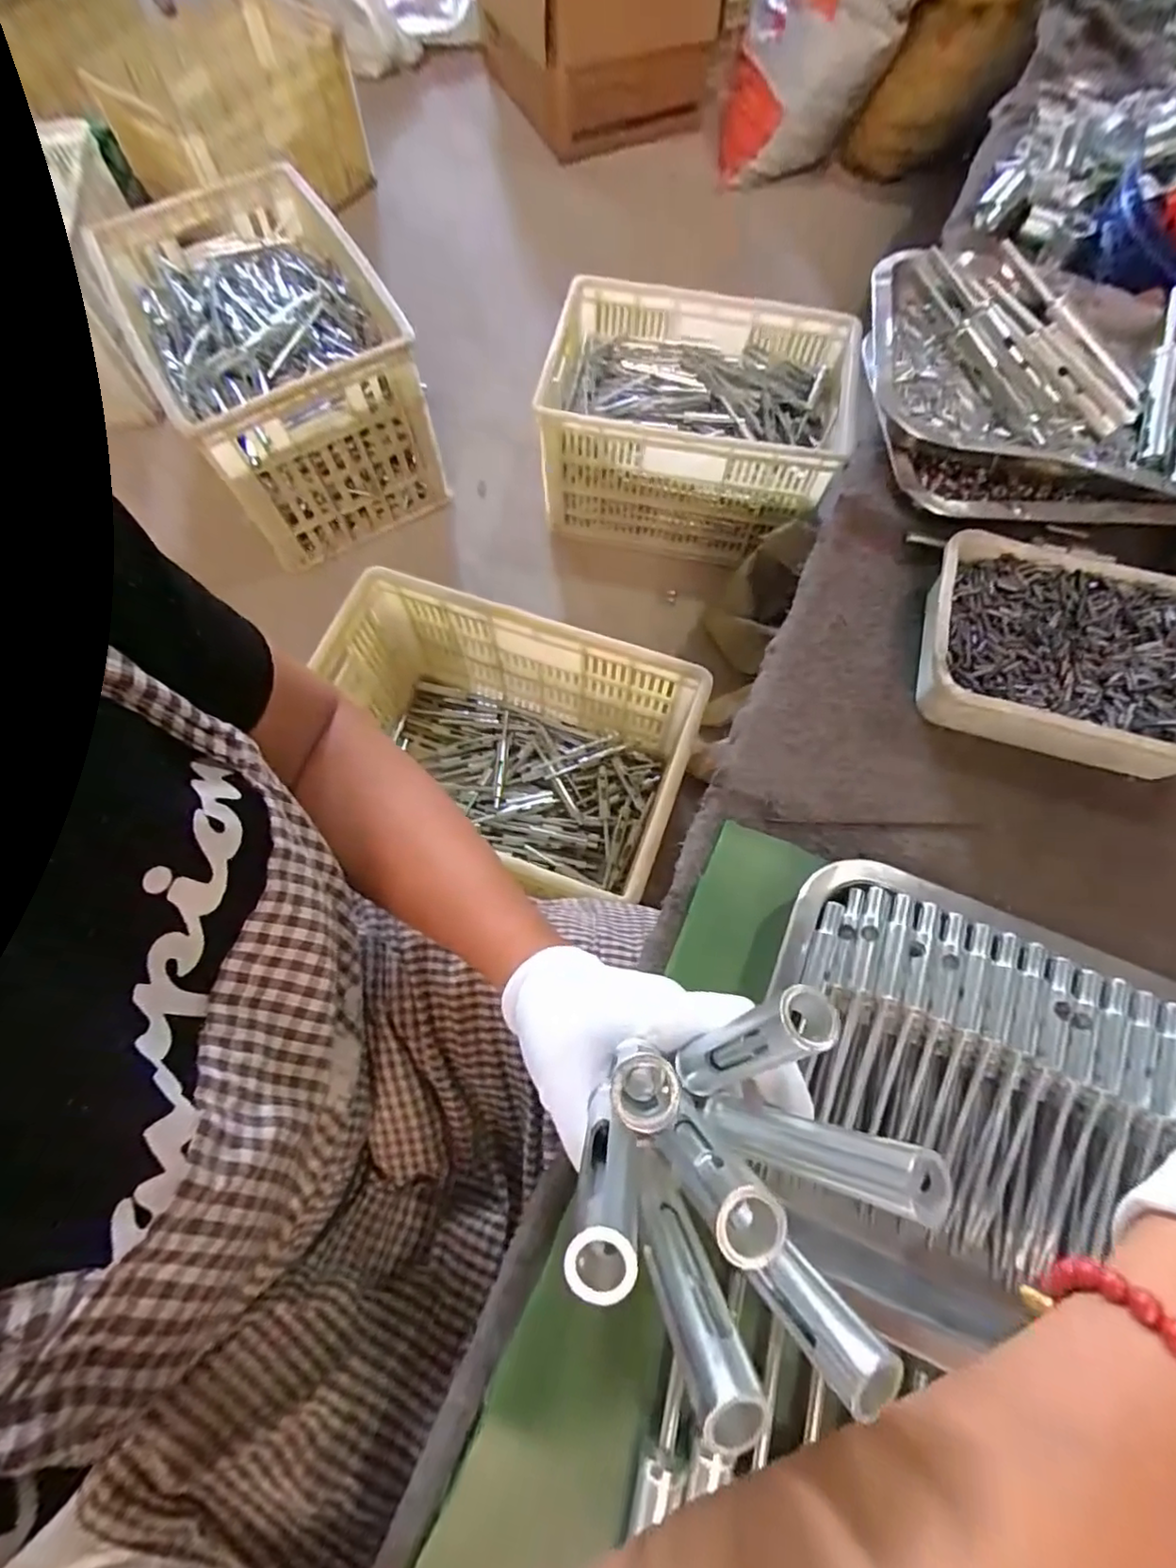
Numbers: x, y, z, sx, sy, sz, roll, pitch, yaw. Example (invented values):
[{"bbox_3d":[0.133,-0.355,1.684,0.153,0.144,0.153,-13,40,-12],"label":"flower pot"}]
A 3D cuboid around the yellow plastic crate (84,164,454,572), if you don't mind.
[{"bbox_3d":[-0.508,-0.691,1.036,0.349,0.289,0.491,-28,72,-10],"label":"yellow plastic crate"}]

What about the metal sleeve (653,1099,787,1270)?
[{"bbox_3d":[0.037,0.120,0.188,0.018,0.081,0.019,-7,75,-5],"label":"metal sleeve"}]

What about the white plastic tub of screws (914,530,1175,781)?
[{"bbox_3d":[0.299,-0.079,0.381,0.184,0.039,0.128,18,70,6],"label":"white plastic tub of screws"}]

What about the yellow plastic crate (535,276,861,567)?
[{"bbox_3d":[0.182,-0.612,1.062,0.469,0.246,0.339,13,70,5],"label":"yellow plastic crate"}]

